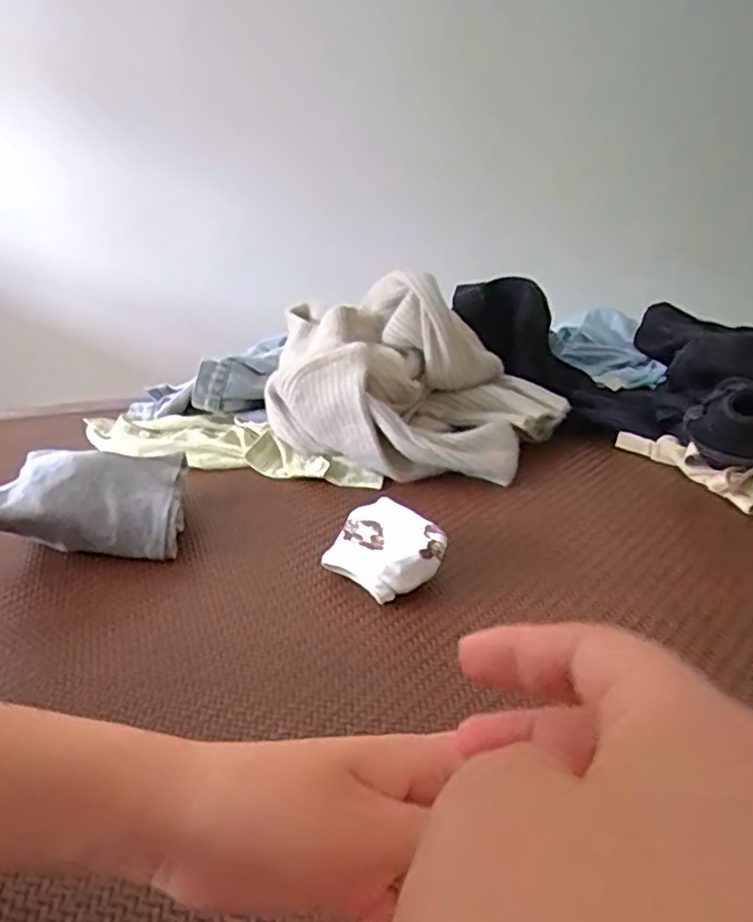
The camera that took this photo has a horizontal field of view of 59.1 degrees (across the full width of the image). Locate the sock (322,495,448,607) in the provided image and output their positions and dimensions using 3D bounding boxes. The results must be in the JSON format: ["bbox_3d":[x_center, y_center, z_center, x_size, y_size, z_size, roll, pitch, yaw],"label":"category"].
[{"bbox_3d":[0.007,0.074,0.531,0.068,0.049,0.091,-23,29,-37],"label":"sock"}]

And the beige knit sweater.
[{"bbox_3d":[0.038,-0.093,0.752,0.329,0.167,0.222,0,23,11],"label":"beige knit sweater"}]

